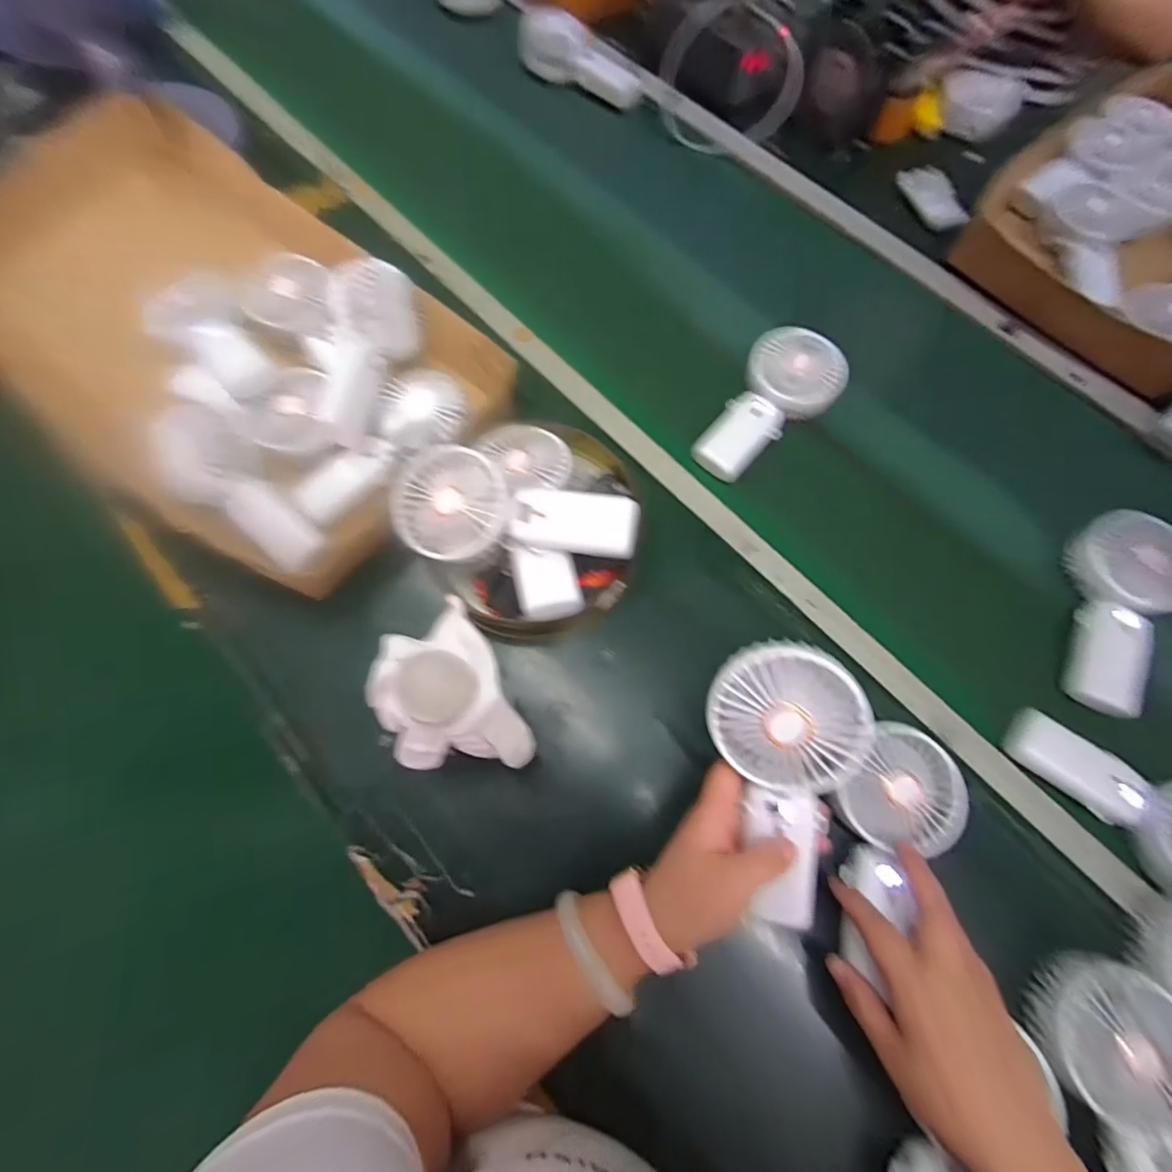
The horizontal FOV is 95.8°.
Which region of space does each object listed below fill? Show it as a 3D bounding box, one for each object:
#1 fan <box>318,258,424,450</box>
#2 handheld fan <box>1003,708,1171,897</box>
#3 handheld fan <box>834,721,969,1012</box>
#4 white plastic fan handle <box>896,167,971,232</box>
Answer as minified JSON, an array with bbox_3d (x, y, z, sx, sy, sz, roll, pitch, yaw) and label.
[{"bbox_3d":[-0.211,-0.219,0.506,0.064,0.045,0.174,14,89,3],"label":"fan"},{"bbox_3d":[0.426,0.169,0.406,0.178,0.030,0.082,36,72,26],"label":"handheld fan"},{"bbox_3d":[0.213,0.189,0.384,0.077,0.034,0.173,24,78,7],"label":"handheld fan"},{"bbox_3d":[0.445,-0.500,0.679,0.044,0.029,0.123,-4,70,-4],"label":"white plastic fan handle"}]

